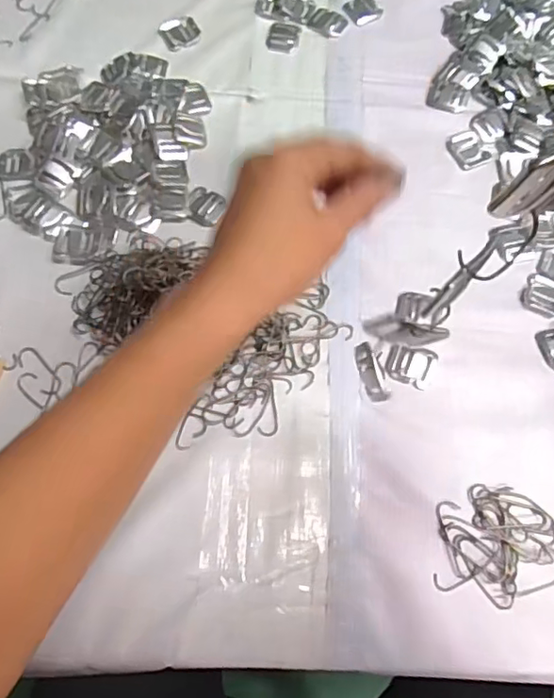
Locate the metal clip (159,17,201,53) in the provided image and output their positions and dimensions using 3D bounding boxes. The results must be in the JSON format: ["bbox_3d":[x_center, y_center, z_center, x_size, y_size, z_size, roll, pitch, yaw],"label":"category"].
[{"bbox_3d":[-0.091,-0.303,0.532,0.037,0.010,0.030,-25,71,-12],"label":"metal clip"}]

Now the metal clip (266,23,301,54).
[{"bbox_3d":[0.006,-0.303,0.542,0.031,0.004,0.037,9,67,1],"label":"metal clip"}]

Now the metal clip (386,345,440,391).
[{"bbox_3d":[0.099,0.011,0.411,0.035,0.005,0.030,24,68,7],"label":"metal clip"}]

